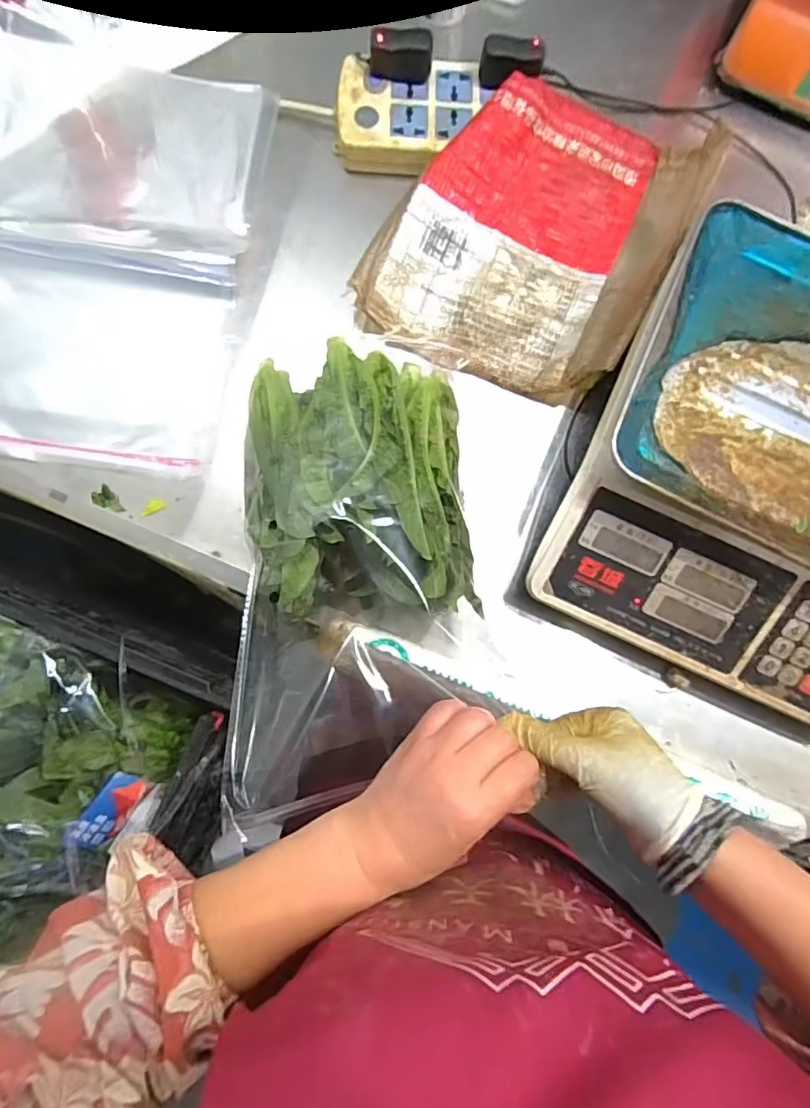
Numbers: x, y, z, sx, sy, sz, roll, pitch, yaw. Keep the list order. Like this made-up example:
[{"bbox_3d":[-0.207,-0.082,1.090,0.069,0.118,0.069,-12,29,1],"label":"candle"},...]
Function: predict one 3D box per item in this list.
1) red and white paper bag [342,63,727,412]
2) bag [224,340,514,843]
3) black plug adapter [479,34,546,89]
[{"bbox_3d":[0.117,-0.292,0.488,0.232,0.069,0.280,28,81,1],"label":"red and white paper bag"},{"bbox_3d":[-0.039,0.010,0.397,0.187,0.065,0.315,-9,84,-1],"label":"bag"},{"bbox_3d":[0.097,-0.444,0.499,0.055,0.031,0.026,3,81,-3],"label":"black plug adapter"}]

